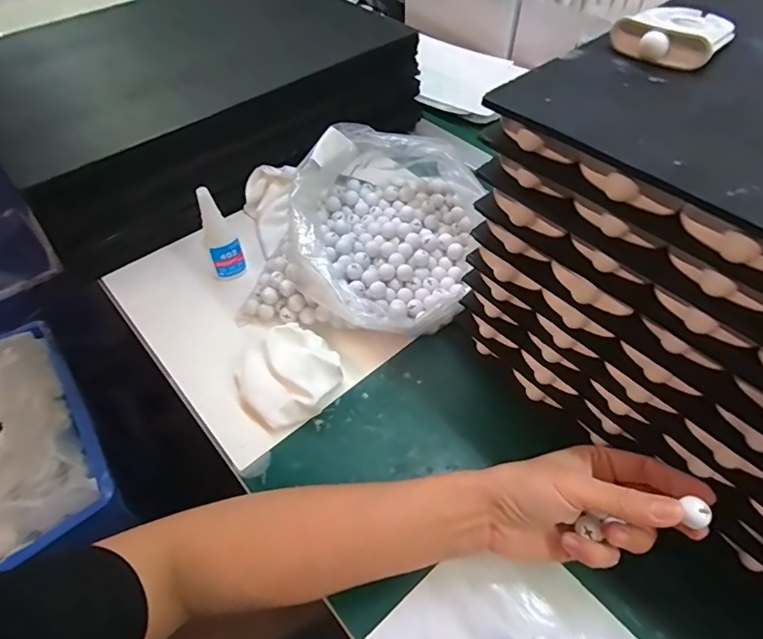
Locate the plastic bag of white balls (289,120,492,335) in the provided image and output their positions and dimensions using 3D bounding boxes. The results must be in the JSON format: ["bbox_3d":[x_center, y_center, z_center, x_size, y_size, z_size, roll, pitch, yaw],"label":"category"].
[{"bbox_3d":[-0.003,-0.092,0.486,0.178,0.097,0.235,-3,52,-1],"label":"plastic bag of white balls"}]

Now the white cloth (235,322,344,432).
[{"bbox_3d":[-0.081,0.049,0.427,0.087,0.041,0.077,-36,59,-24],"label":"white cloth"}]

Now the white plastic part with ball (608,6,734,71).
[{"bbox_3d":[0.182,-0.180,0.296,0.057,0.019,0.075,34,62,25],"label":"white plastic part with ball"}]

